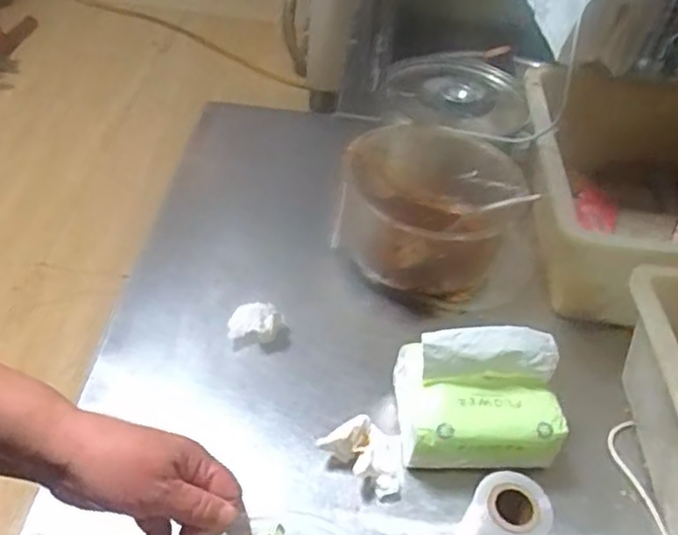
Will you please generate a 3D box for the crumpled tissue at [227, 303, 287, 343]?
[{"bbox_3d":[-0.074,0.047,0.623,0.048,0.030,0.032,7,43,0],"label":"crumpled tissue"}]

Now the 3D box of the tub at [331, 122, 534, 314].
[{"bbox_3d":[0.092,-0.052,0.700,0.162,0.097,0.186,-20,49,-26],"label":"tub"}]

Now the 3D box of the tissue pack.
[{"bbox_3d":[0.107,0.103,0.543,0.128,0.100,0.089,8,43,1],"label":"tissue pack"}]

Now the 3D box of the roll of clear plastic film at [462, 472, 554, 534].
[{"bbox_3d":[0.113,0.181,0.486,0.050,0.071,0.051,4,43,-3],"label":"roll of clear plastic film"}]

